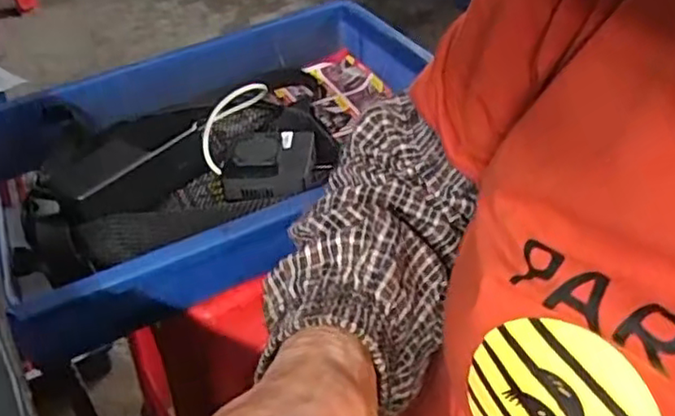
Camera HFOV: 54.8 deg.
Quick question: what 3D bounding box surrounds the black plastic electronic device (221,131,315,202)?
[{"bbox_3d":[-0.061,-0.044,0.582,0.078,0.033,0.072,-5,40,0],"label":"black plastic electronic device"}]

